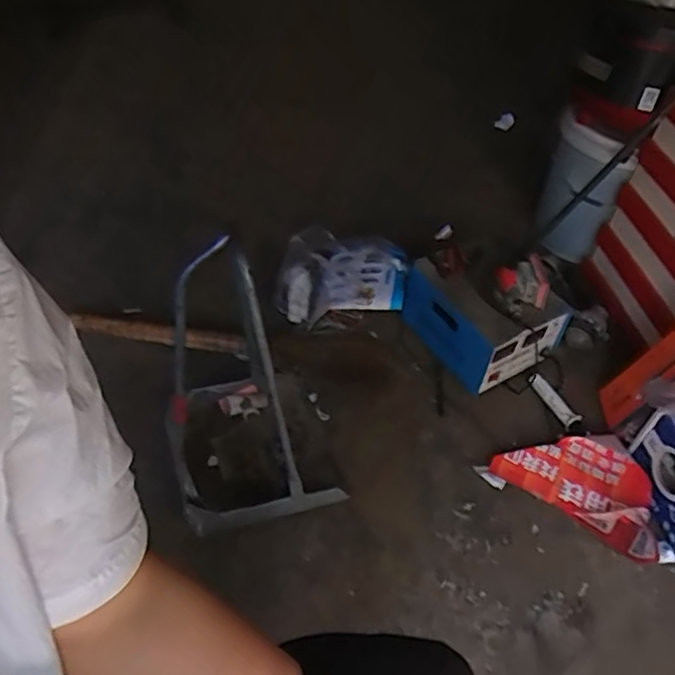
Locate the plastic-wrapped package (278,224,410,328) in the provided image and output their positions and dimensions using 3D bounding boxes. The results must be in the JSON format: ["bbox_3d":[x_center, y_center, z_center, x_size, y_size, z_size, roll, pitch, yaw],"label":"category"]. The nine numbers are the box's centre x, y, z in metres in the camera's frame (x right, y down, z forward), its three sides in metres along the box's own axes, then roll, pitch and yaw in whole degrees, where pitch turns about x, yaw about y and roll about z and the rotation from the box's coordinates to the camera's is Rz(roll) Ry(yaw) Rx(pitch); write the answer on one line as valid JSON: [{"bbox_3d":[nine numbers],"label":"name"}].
[{"bbox_3d":[0.011,-0.141,1.461,0.301,0.128,0.226,15,53,9],"label":"plastic-wrapped package"}]

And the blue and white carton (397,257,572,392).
[{"bbox_3d":[0.320,-0.066,1.402,0.240,0.180,0.290,-27,56,-24],"label":"blue and white carton"}]

